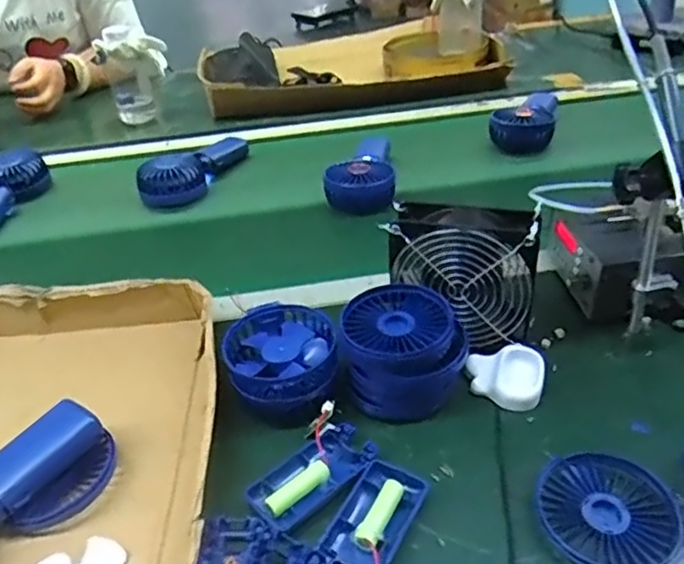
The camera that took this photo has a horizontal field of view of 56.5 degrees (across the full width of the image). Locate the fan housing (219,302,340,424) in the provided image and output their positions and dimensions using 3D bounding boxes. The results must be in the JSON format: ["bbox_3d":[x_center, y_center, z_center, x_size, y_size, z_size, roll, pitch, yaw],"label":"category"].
[{"bbox_3d":[-0.048,0.065,0.516,0.089,0.043,0.092,-3,37,2],"label":"fan housing"}]

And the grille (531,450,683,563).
[{"bbox_3d":[0.170,0.150,0.411,0.085,0.013,0.085,23,45,31],"label":"grille"}]

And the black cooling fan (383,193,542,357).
[{"bbox_3d":[0.102,-0.004,0.541,0.121,0.115,0.060,8,39,16],"label":"black cooling fan"}]

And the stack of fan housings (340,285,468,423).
[{"bbox_3d":[0.050,0.055,0.508,0.097,0.066,0.093,2,38,9],"label":"stack of fan housings"}]

